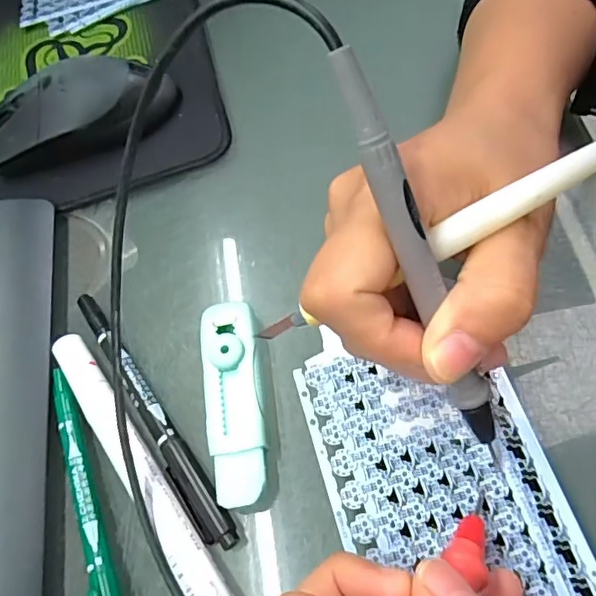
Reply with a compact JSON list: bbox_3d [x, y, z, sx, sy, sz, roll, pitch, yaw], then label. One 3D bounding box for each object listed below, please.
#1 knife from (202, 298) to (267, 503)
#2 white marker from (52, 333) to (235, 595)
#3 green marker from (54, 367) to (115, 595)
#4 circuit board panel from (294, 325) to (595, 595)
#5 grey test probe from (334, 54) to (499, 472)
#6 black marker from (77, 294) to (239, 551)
[{"bbox_3d":[-0.027,0.042,0.236,0.025,0.018,0.085,-11,62,6],"label":"knife"},{"bbox_3d":[-0.066,0.068,0.231,0.017,0.013,0.144,-38,63,-9],"label":"white marker"},{"bbox_3d":[-0.084,0.090,0.227,0.010,0.012,0.135,-25,61,-2],"label":"green marker"},{"bbox_3d":[0.050,0.066,0.198,0.075,0.009,0.119,-15,60,-5],"label":"circuit board panel"},{"bbox_3d":[0.039,-0.003,0.166,0.014,0.142,0.014,-41,34,-18],"label":"grey test probe"},{"bbox_3d":[-0.066,0.047,0.244,0.012,0.010,0.138,-35,62,-7],"label":"black marker"}]

